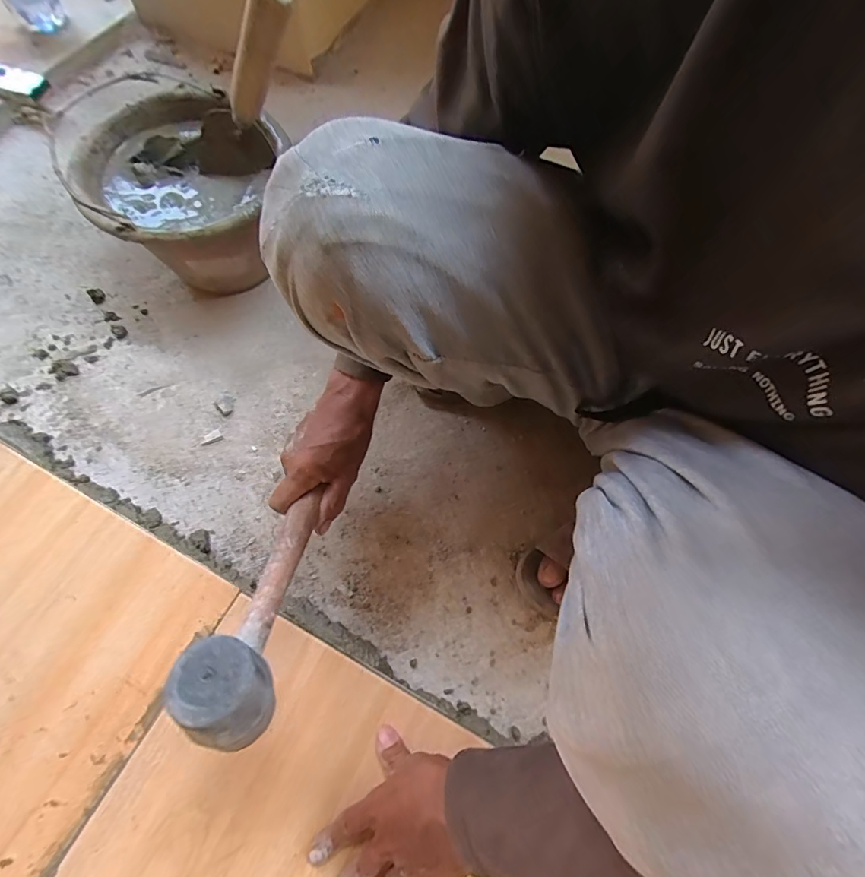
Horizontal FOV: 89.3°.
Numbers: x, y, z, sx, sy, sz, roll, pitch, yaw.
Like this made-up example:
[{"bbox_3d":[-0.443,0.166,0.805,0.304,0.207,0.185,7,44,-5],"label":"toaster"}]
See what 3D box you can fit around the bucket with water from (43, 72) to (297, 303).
[{"bbox_3d":[-0.318,-0.315,0.594,0.227,0.187,0.233,1,69,-2],"label":"bucket with water"}]

